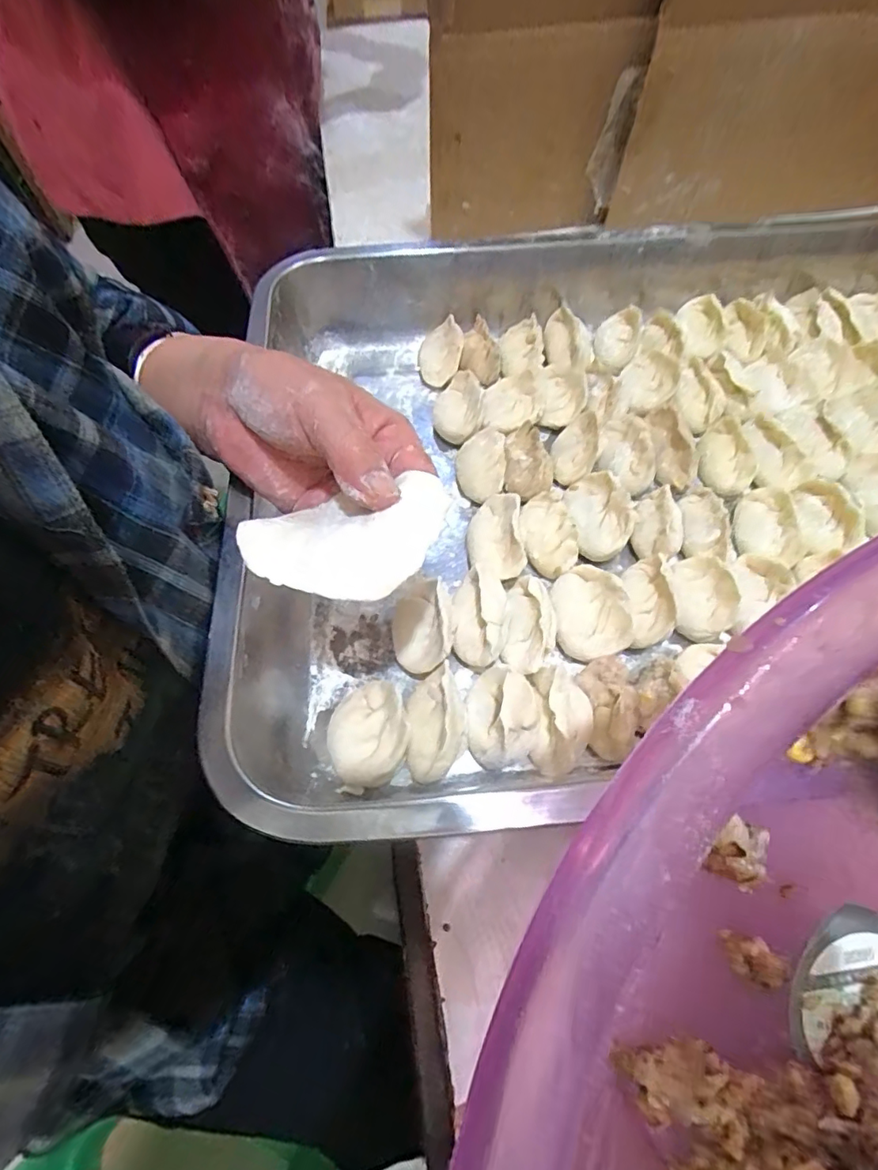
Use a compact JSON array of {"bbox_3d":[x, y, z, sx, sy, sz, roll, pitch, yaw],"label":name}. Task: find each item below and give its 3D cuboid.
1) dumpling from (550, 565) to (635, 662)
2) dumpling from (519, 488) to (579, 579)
[{"bbox_3d":[0.087,0.017,0.303,0.040,0.024,0.054,-16,58,22],"label":"dumpling"},{"bbox_3d":[0.065,-0.033,0.329,0.032,0.018,0.057,-8,61,-5],"label":"dumpling"}]

